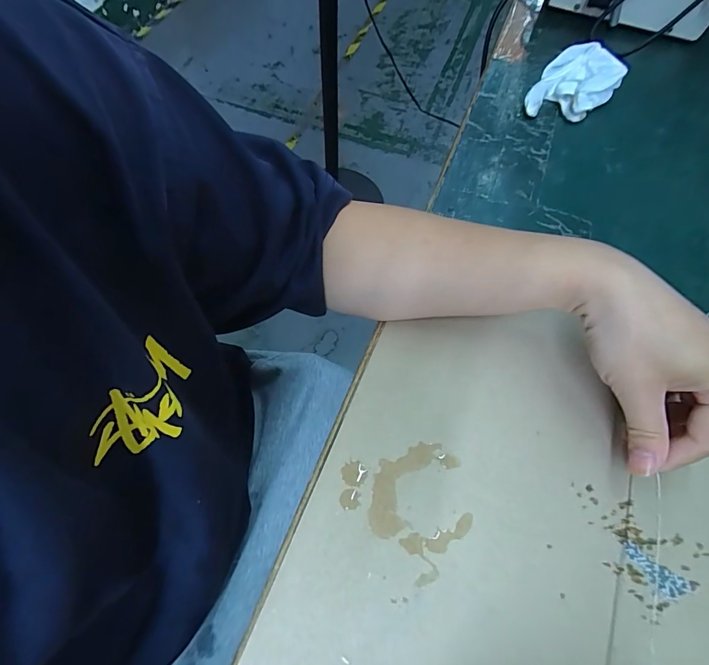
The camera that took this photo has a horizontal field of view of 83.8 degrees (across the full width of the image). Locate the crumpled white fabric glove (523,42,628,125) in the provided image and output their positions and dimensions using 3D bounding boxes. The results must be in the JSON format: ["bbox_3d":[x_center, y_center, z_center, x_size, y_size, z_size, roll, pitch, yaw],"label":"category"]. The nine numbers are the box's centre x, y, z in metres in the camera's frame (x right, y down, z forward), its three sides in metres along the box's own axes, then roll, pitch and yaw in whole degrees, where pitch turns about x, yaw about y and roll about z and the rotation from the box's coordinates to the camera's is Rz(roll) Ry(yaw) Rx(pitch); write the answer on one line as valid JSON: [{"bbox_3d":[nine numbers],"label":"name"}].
[{"bbox_3d":[0.234,-0.262,0.419,0.074,0.029,0.098,32,68,13],"label":"crumpled white fabric glove"}]

